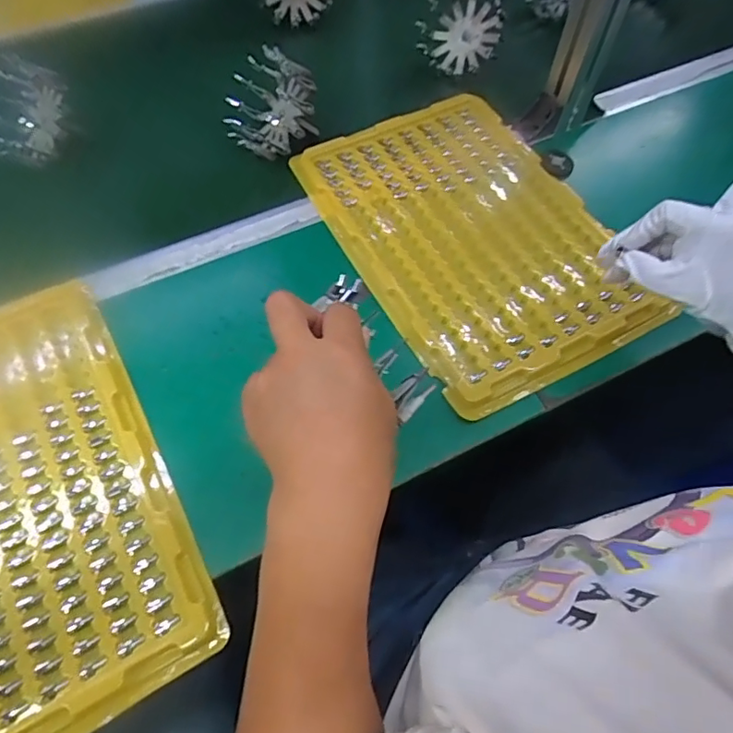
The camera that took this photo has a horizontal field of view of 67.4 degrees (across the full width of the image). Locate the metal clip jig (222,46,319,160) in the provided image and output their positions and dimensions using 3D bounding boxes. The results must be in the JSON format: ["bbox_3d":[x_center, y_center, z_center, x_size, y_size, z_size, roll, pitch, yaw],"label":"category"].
[{"bbox_3d":[-0.110,-0.301,0.628,0.101,0.082,0.098,-8,61,-6],"label":"metal clip jig"}]

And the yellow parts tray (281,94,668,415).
[{"bbox_3d":[0.115,-0.146,0.593,0.263,0.021,0.366,-24,64,-14],"label":"yellow parts tray"}]

